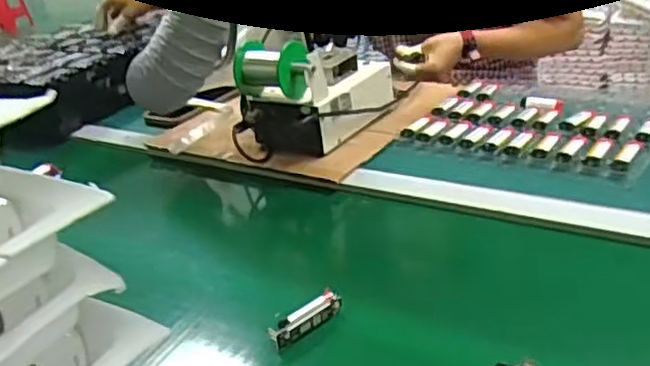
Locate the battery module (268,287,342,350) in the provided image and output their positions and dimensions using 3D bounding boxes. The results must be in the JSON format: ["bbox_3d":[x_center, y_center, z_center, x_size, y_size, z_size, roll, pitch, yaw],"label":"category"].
[{"bbox_3d":[-0.016,0.112,0.561,0.018,0.019,0.072,13,31,41],"label":"battery module"}]

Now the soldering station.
[{"bbox_3d":[-0.011,-0.129,0.905,0.110,0.133,0.207,9,28,34],"label":"soldering station"}]

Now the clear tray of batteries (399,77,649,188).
[{"bbox_3d":[0.278,-0.089,0.887,0.306,0.034,0.273,10,28,35],"label":"clear tray of batteries"}]

